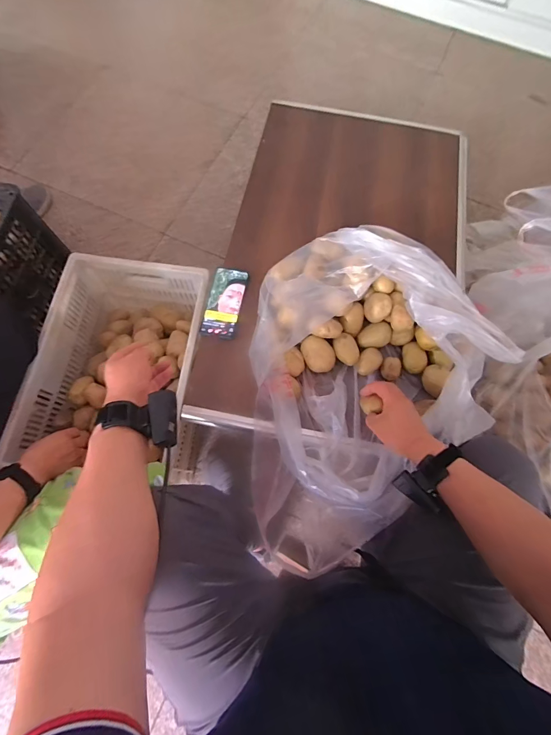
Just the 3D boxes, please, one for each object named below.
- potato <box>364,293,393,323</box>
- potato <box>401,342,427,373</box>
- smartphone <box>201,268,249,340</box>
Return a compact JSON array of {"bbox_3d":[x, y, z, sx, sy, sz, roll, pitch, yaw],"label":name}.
[{"bbox_3d":[0.204,-0.123,0.667,0.053,0.050,0.049,1,72,-2],"label":"potato"},{"bbox_3d":[0.282,-0.019,0.682,0.039,0.031,0.058,3,72,-1],"label":"potato"},{"bbox_3d":[-0.108,-0.140,0.721,0.077,0.010,0.163,9,71,1],"label":"smartphone"}]

